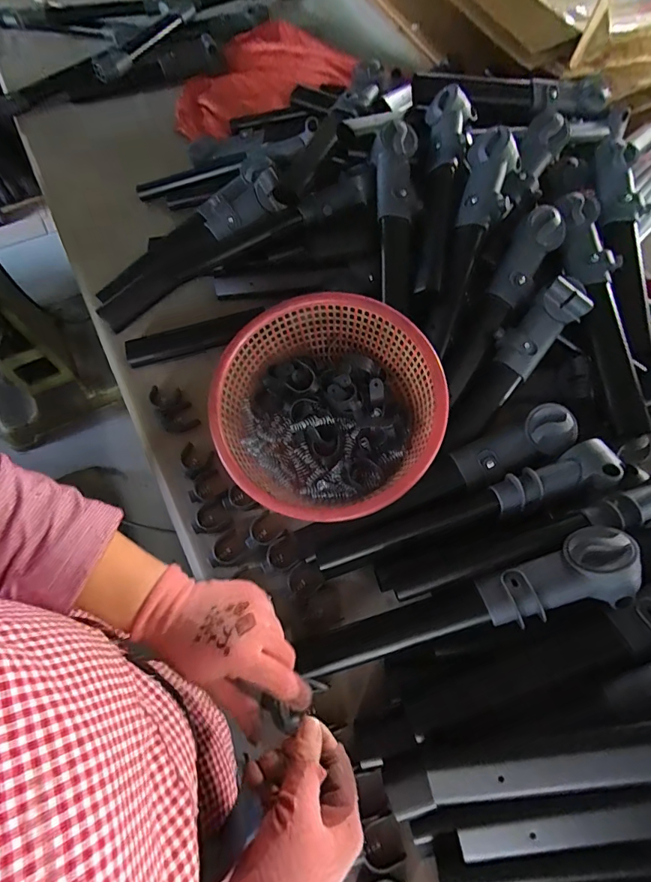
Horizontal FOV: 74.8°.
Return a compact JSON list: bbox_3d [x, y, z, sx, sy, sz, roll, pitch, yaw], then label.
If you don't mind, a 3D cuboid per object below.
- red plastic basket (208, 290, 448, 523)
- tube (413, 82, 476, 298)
[{"bbox_3d":[0.005,-0.040,0.575,0.286,0.115,0.291,0,65,0],"label":"red plastic basket"},{"bbox_3d":[0.192,-0.429,0.705,0.072,0.047,0.343,9,83,4],"label":"tube"}]

